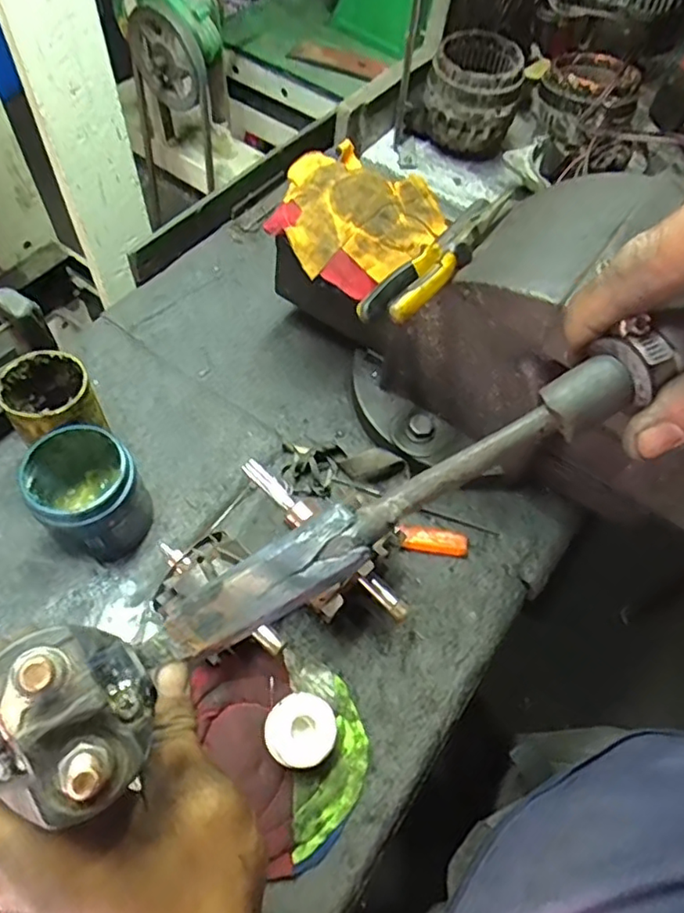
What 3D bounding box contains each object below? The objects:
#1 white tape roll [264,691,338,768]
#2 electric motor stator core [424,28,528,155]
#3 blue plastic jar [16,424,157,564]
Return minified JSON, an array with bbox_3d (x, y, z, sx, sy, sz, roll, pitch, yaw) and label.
[{"bbox_3d":[-0.033,0.223,0.489,0.053,0.031,0.052,2,59,-3],"label":"white tape roll"},{"bbox_3d":[0.183,-0.504,0.858,0.131,0.126,0.126,18,59,6],"label":"electric motor stator core"},{"bbox_3d":[-0.232,0.033,0.548,0.103,0.104,0.085,37,63,16],"label":"blue plastic jar"}]

